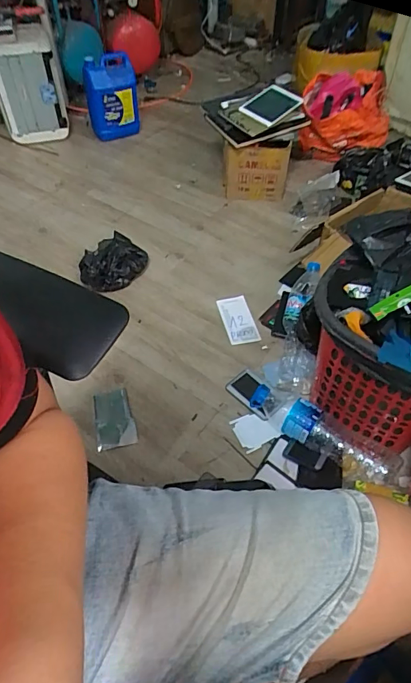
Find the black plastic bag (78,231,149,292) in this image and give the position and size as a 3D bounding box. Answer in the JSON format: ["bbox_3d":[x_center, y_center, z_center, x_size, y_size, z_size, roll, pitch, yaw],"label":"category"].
[{"bbox_3d":[-0.280,-0.227,1.337,0.213,0.053,0.185,-36,58,-26],"label":"black plastic bag"}]

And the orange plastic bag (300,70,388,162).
[{"bbox_3d":[0.487,-0.794,1.597,0.389,0.262,0.186,-28,55,-21],"label":"orange plastic bag"}]

